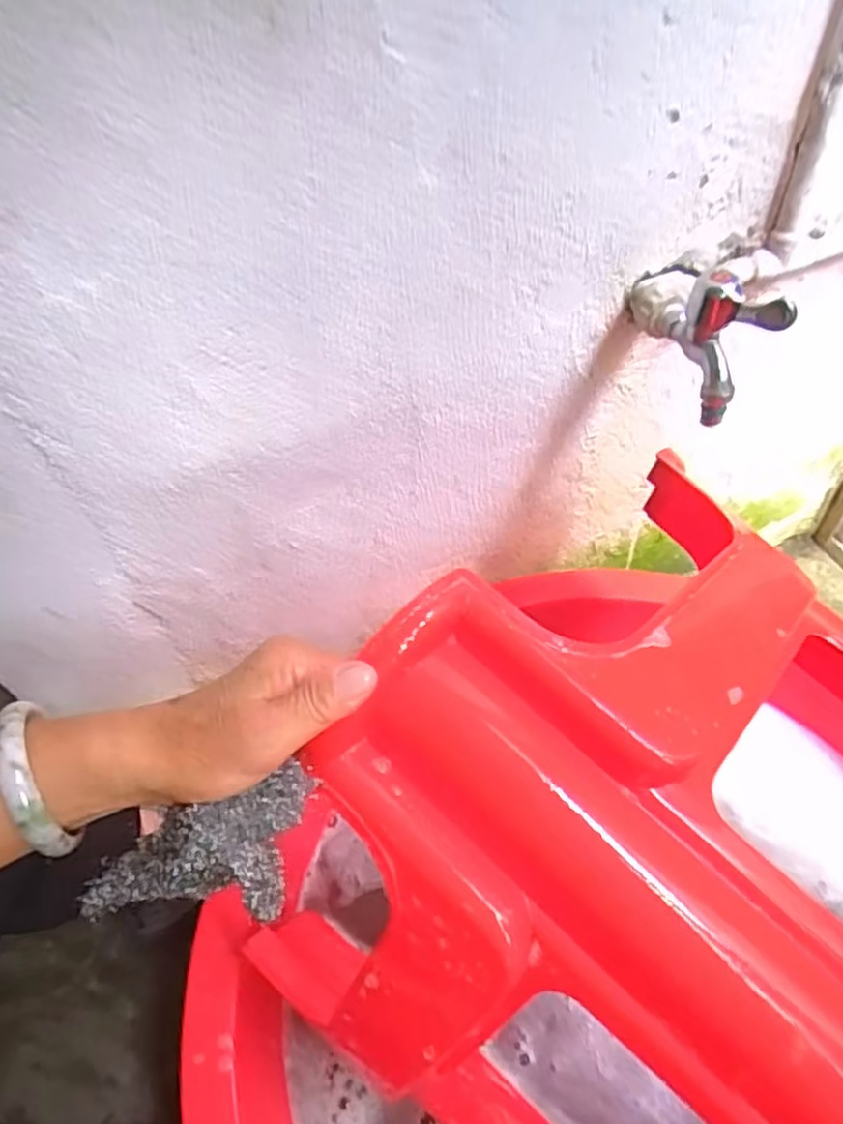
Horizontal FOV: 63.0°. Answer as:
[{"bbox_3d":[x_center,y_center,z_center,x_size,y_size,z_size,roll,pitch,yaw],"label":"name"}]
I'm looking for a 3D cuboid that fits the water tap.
[{"bbox_3d":[0.179,-0.156,0.454,0.046,0.082,0.109,-13,53,-5],"label":"water tap"}]

